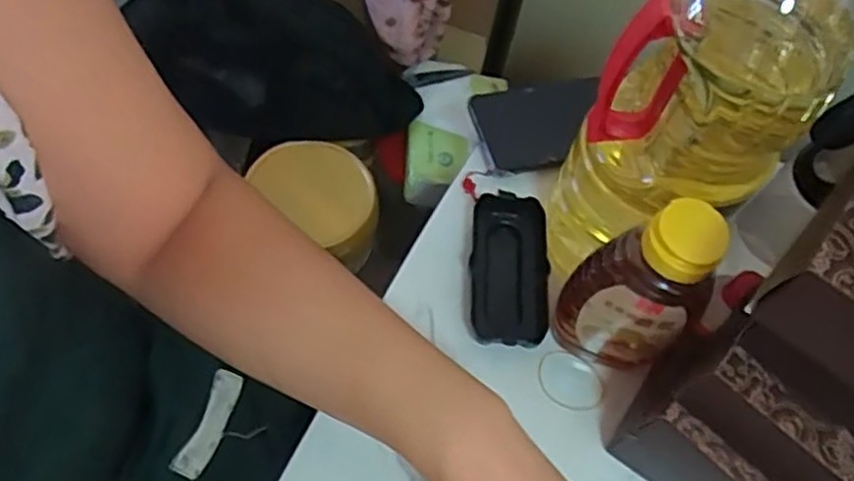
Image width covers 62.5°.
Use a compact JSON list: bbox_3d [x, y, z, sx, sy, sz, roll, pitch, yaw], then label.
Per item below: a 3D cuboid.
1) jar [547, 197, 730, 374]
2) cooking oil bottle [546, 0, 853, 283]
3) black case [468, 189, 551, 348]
[{"bbox_3d":[0.125,0.033,0.418,0.052,0.148,0.068,-33,71,-20],"label":"jar"},{"bbox_3d":[0.156,-0.078,0.404,0.103,0.286,0.103,33,64,11],"label":"cooking oil bottle"},{"bbox_3d":[0.057,0.022,0.492,0.054,0.032,0.112,7,63,-3],"label":"black case"}]

